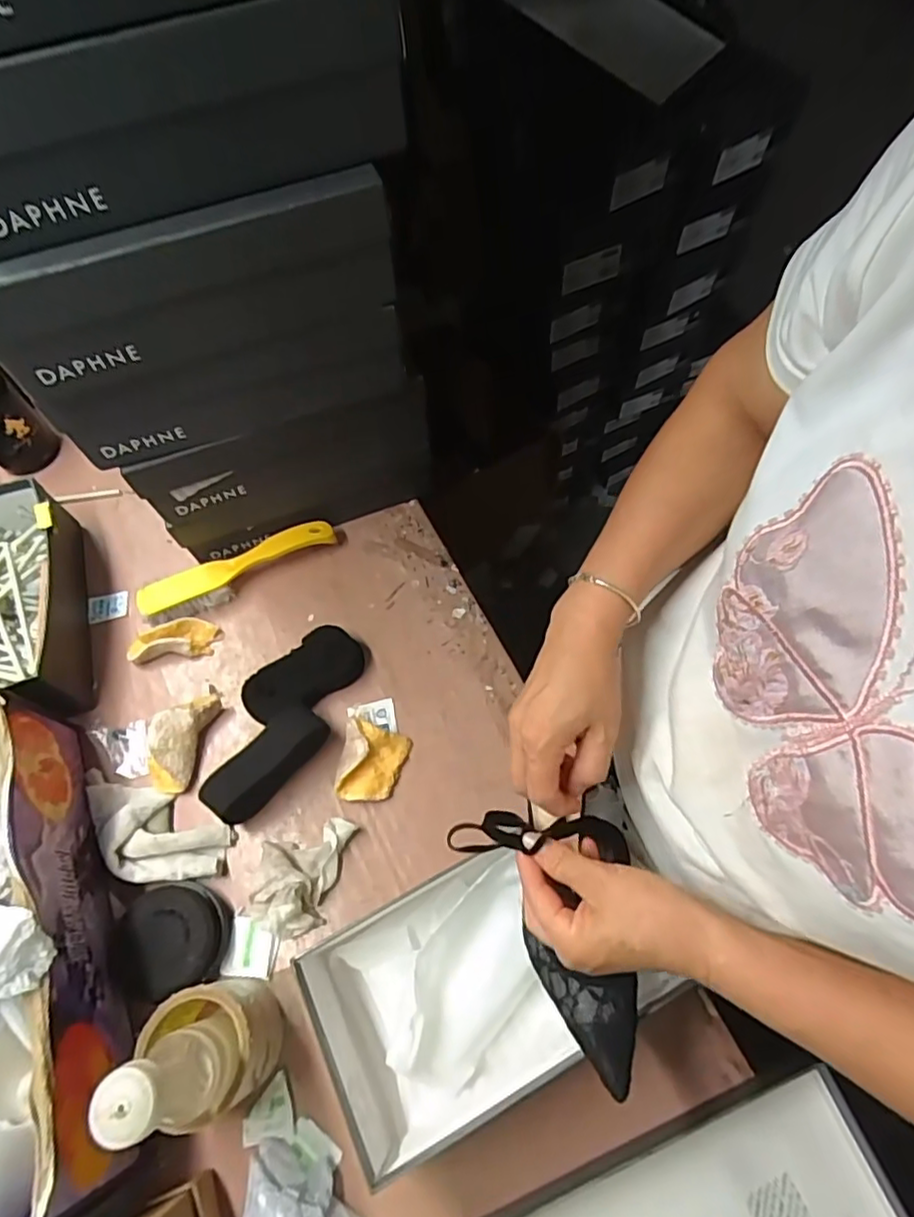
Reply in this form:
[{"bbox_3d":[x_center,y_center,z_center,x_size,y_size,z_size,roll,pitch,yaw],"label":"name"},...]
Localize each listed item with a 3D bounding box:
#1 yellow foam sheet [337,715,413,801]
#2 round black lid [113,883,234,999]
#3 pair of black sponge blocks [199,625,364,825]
[{"bbox_3d":[-0.083,0.153,0.608,0.060,0.034,0.072,8,64,7],"label":"yellow foam sheet"},{"bbox_3d":[-0.253,0.289,0.539,0.097,0.046,0.087,-13,64,-3],"label":"round black lid"},{"bbox_3d":[-0.172,0.108,0.613,0.097,0.052,0.209,14,65,9],"label":"pair of black sponge blocks"}]

